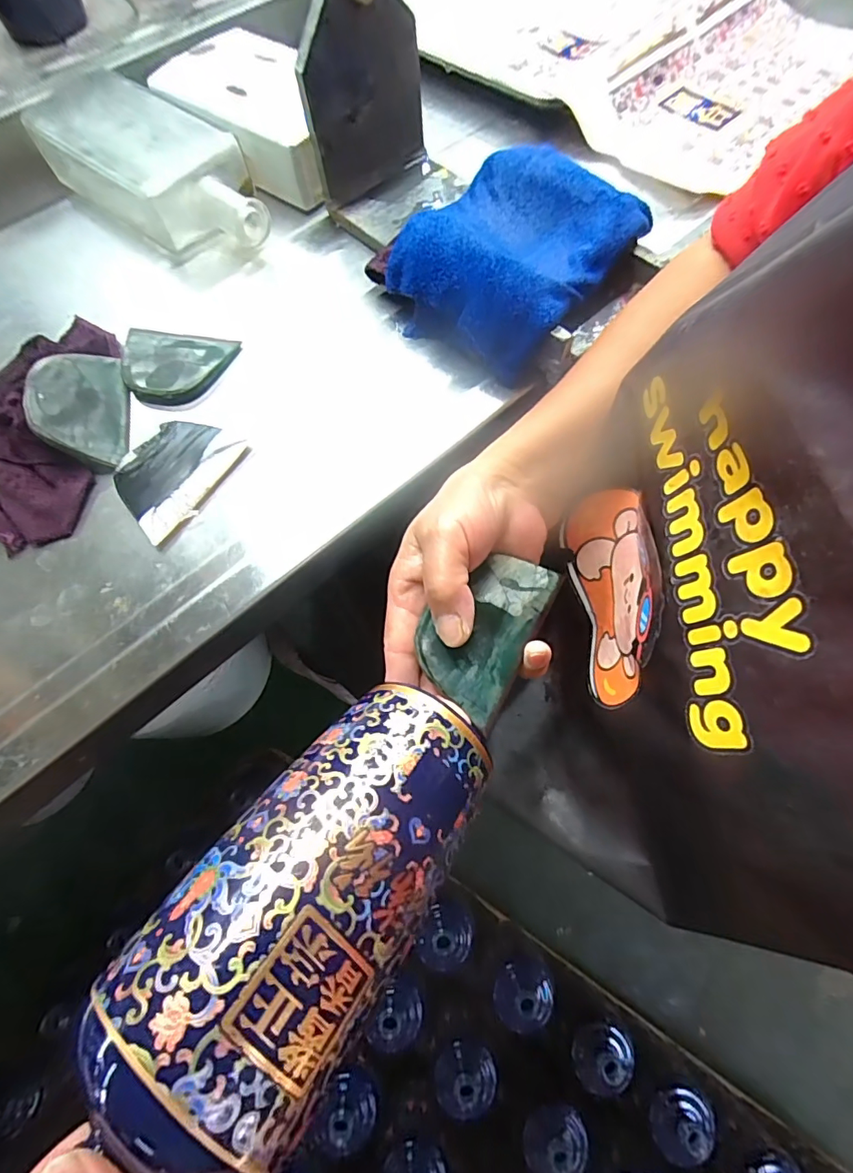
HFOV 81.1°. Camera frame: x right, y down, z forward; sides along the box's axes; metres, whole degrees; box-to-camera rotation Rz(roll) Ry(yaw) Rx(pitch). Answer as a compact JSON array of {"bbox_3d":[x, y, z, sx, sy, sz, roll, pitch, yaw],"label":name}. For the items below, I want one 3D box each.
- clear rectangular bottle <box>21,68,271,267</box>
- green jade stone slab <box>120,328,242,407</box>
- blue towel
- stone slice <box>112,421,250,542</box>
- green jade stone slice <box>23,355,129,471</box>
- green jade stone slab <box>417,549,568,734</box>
[{"bbox_3d":[-0.212,-0.331,0.395,0.215,0.054,0.091,40,75,12],"label":"clear rectangular bottle"},{"bbox_3d":[-0.178,-0.154,0.346,0.082,0.011,0.057,11,71,3],"label":"green jade stone slab"},{"bbox_3d":[0.057,-0.228,0.342,0.134,0.045,0.152,40,75,12],"label":"blue towel"},{"bbox_3d":[-0.162,-0.073,0.313,0.061,0.005,0.078,31,73,10],"label":"stone slice"},{"bbox_3d":[-0.226,-0.118,0.324,0.053,0.009,0.087,3,66,-34],"label":"green jade stone slice"},{"bbox_3d":[0.033,0.020,0.263,0.052,0.013,0.093,31,67,9],"label":"green jade stone slab"}]

